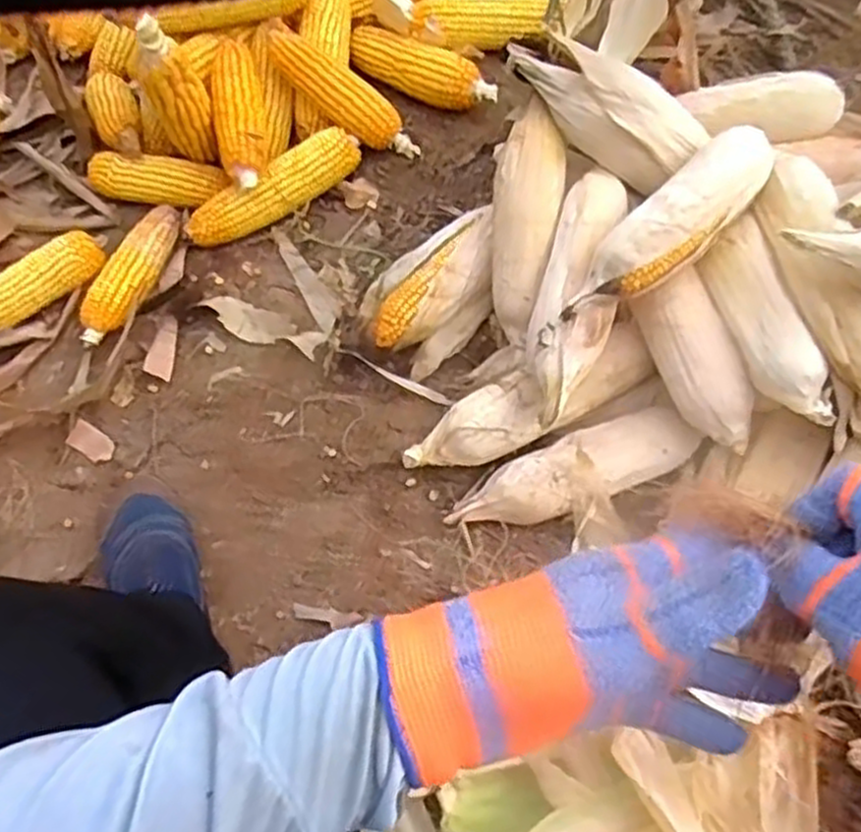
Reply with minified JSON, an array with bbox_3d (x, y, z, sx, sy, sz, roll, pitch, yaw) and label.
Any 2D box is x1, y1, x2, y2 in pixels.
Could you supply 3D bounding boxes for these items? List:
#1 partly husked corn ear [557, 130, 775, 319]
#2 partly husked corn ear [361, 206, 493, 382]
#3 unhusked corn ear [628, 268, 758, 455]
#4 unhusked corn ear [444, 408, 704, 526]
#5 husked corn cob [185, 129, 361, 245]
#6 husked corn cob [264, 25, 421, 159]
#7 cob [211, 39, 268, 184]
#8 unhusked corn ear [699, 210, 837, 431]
[{"bbox_3d":[0.207,-0.162,0.687,0.214,0.067,0.061,-37,72,-11],"label":"partly husked corn ear"},{"bbox_3d":[0.010,-0.131,0.820,0.169,0.069,0.101,-39,53,11],"label":"partly husked corn ear"},{"bbox_3d":[0.237,-0.045,0.691,0.057,0.047,0.151,-22,70,-5],"label":"unhusked corn ear"},{"bbox_3d":[0.133,0.054,0.738,0.238,0.054,0.065,-18,69,-4],"label":"unhusked corn ear"},{"bbox_3d":[-0.177,-0.254,0.893,0.206,0.066,0.044,-26,70,-7],"label":"husked corn cob"},{"bbox_3d":[-0.099,-0.357,0.883,0.205,0.053,0.051,36,73,-12],"label":"husked corn cob"},{"bbox_3d":[-0.211,-0.336,0.871,0.054,0.050,0.164,-6,81,1],"label":"cob"},{"bbox_3d":[0.271,-0.075,0.650,0.052,0.041,0.180,-13,69,-2],"label":"unhusked corn ear"}]

